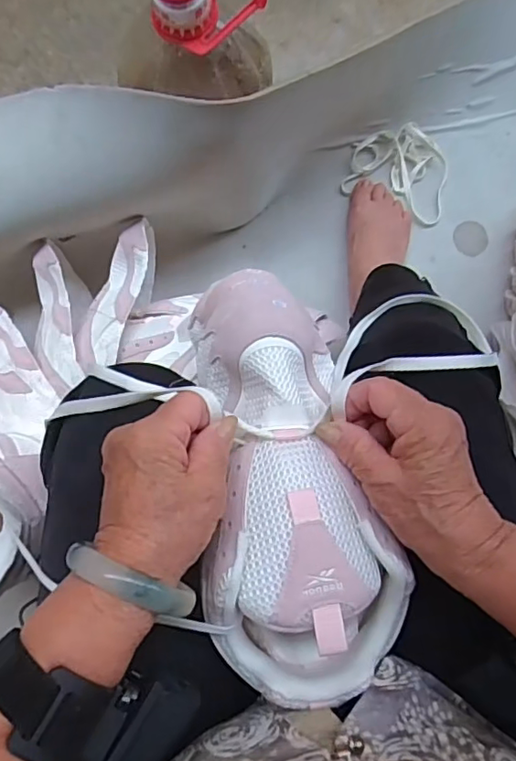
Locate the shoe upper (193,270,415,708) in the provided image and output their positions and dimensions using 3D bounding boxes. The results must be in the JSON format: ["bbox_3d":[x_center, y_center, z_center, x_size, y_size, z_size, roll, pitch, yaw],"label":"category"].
[{"bbox_3d":[0.016,0.050,0.350,0.106,0.063,0.261,-10,69,0],"label":"shoe upper"}]

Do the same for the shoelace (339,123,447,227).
[{"bbox_3d":[0.200,-0.294,0.778,0.141,0.023,0.116,23,82,6],"label":"shoelace"}]

